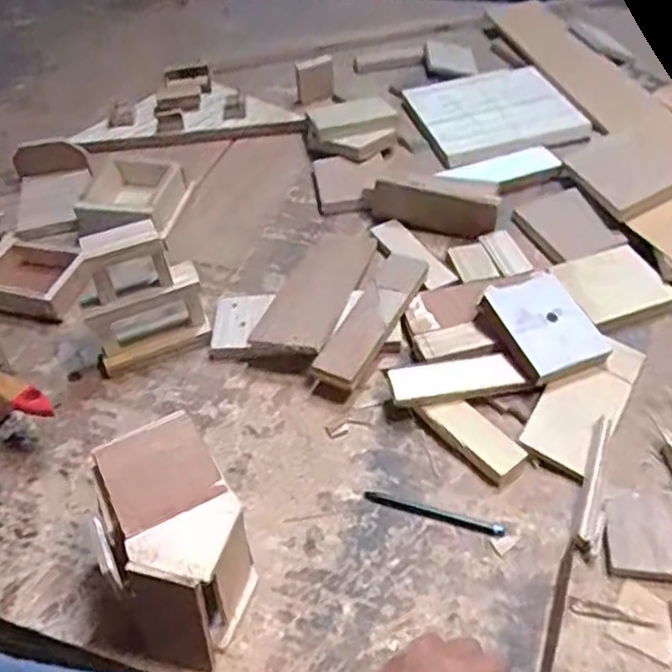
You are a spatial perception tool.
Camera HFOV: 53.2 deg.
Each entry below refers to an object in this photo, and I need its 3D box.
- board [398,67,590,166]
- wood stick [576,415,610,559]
[{"bbox_3d":[0.216,-0.313,0.932,0.207,0.013,0.195,-14,46,-7],"label":"board"},{"bbox_3d":[0.210,0.119,0.540,0.017,0.016,0.121,15,53,17],"label":"wood stick"}]

